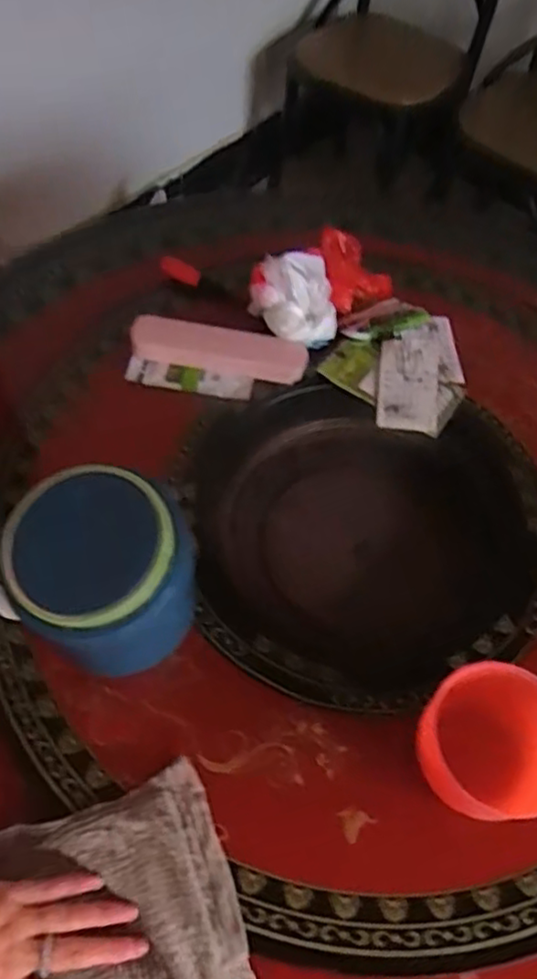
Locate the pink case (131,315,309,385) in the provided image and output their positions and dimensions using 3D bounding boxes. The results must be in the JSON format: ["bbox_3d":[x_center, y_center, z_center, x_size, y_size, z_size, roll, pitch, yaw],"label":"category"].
[{"bbox_3d":[-0.055,-0.156,0.753,0.191,0.032,0.046,9,58,0],"label":"pink case"}]

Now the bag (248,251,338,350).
[{"bbox_3d":[0.031,-0.217,0.758,0.085,0.087,0.081,-22,63,-17],"label":"bag"}]

